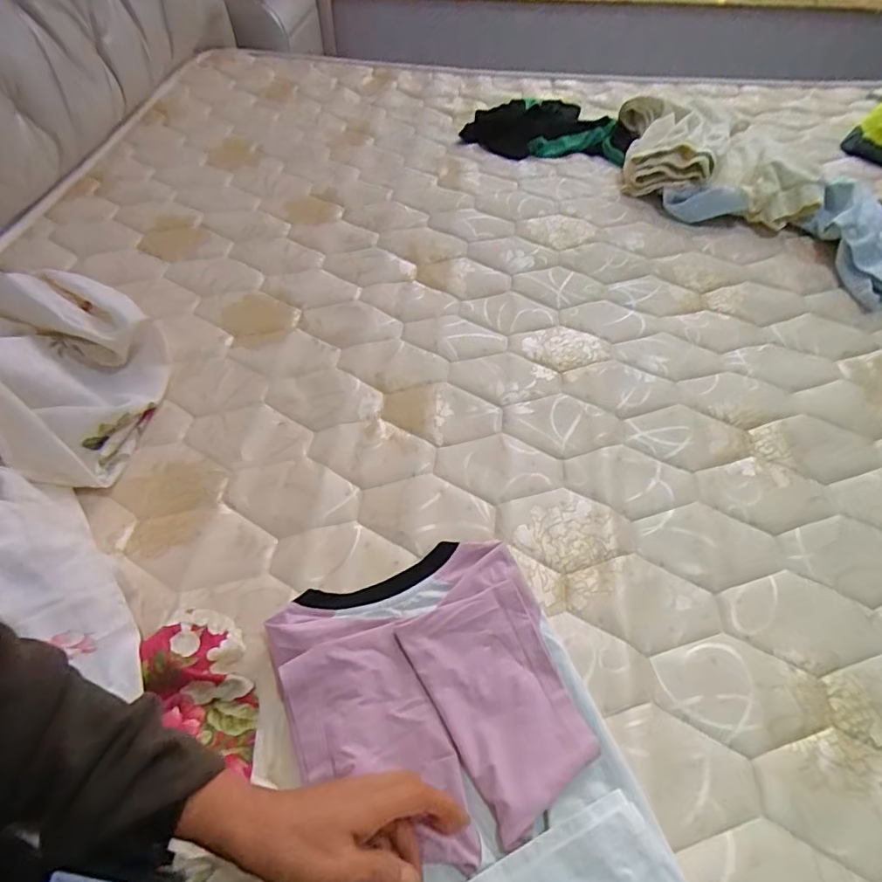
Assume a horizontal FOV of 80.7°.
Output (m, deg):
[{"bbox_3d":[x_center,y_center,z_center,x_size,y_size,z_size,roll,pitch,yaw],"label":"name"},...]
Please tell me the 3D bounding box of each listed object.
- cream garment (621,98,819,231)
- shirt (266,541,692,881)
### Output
[{"bbox_3d":[0.508,-0.553,0.986,0.324,0.073,0.429,12,53,10],"label":"cream garment"},{"bbox_3d":[0.029,0.250,0.368,0.231,0.098,0.403,-20,54,-14],"label":"shirt"}]

